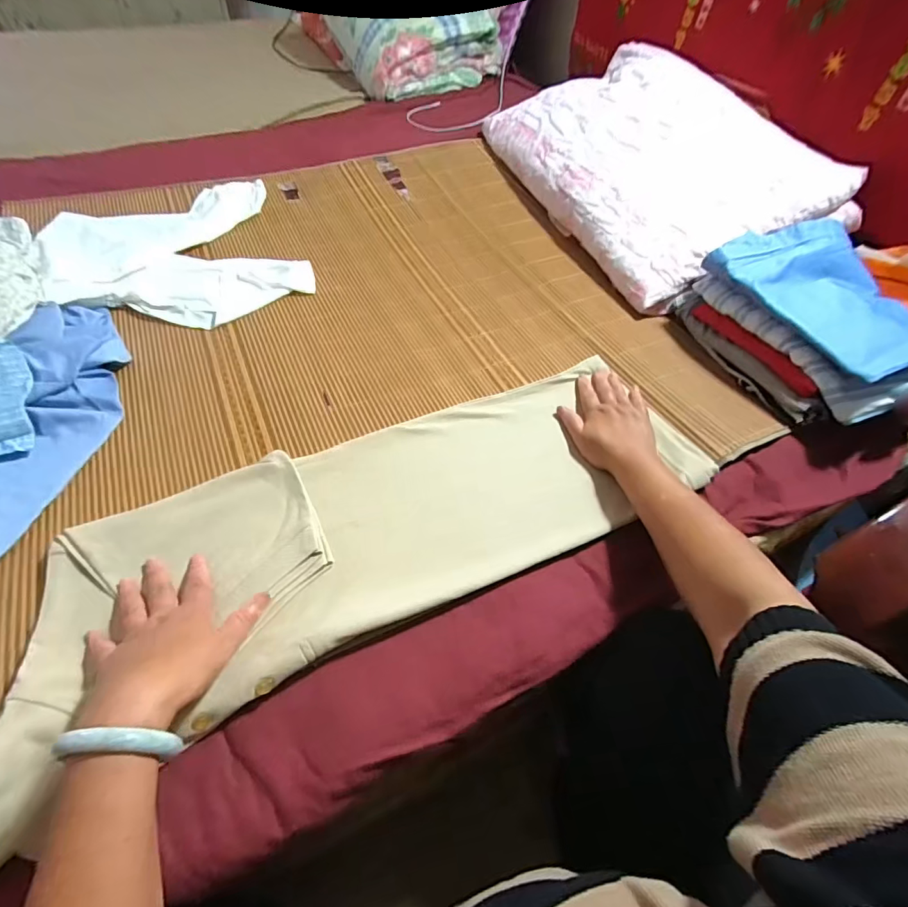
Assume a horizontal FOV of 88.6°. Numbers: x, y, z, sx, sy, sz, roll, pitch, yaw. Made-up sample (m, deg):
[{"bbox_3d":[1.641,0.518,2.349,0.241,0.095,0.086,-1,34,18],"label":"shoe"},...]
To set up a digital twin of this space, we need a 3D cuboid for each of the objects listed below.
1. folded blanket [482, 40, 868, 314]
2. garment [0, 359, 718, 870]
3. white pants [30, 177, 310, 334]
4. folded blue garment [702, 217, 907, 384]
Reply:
[{"bbox_3d":[0.390,-0.597,0.940,0.426,0.191,0.681,-15,56,-15],"label":"folded blanket"},{"bbox_3d":[-0.077,0.068,0.500,0.731,0.043,0.245,-20,57,-21],"label":"garment"},{"bbox_3d":[-0.465,-0.333,0.781,0.369,0.029,0.369,-21,57,-19],"label":"white pants"},{"bbox_3d":[0.510,-0.222,0.629,0.187,0.047,0.290,-14,55,-14],"label":"folded blue garment"}]

